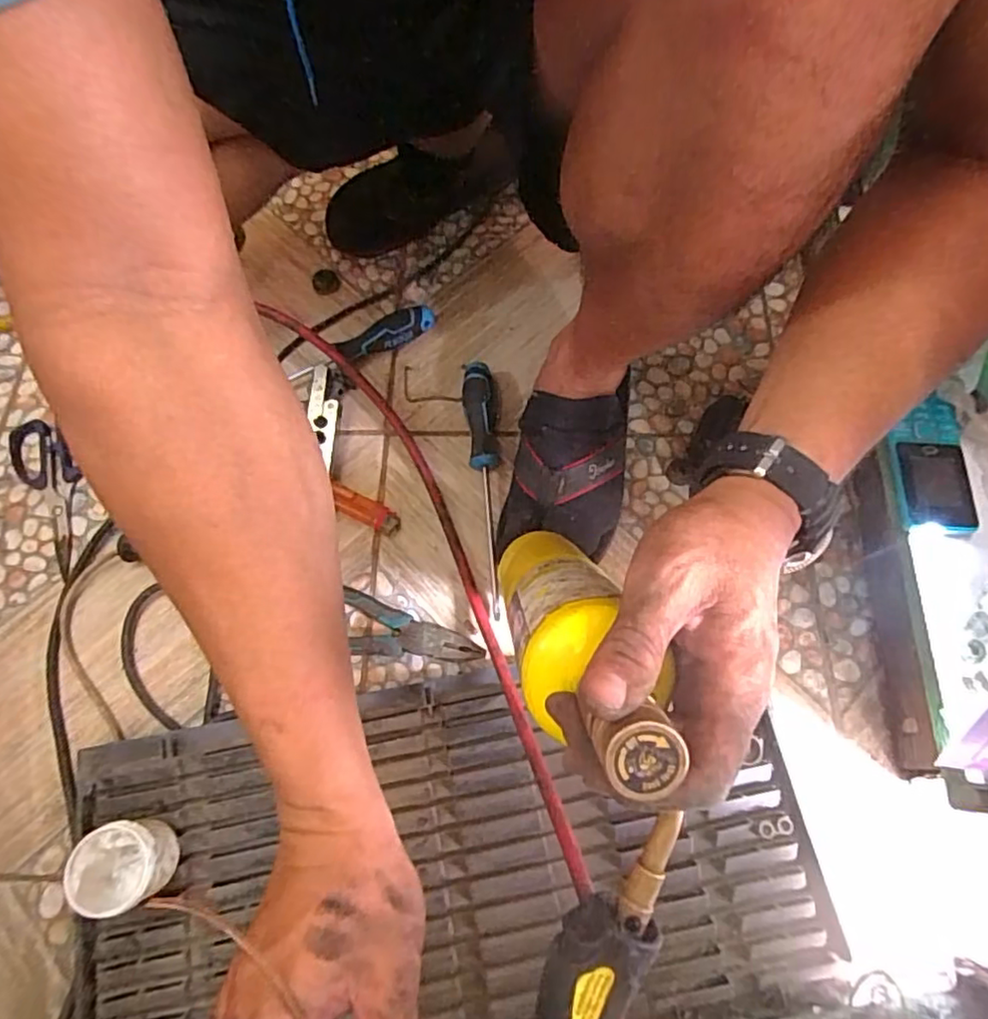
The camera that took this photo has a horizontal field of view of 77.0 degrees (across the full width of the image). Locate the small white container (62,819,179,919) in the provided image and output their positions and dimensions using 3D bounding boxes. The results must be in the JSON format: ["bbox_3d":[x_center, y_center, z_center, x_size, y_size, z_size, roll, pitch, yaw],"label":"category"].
[{"bbox_3d":[-0.255,0.248,0.435,0.061,0.064,0.058,-6,69,-1],"label":"small white container"}]

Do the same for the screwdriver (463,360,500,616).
[{"bbox_3d":[-0.011,-0.028,0.588,0.033,0.033,0.254,-2,69,0],"label":"screwdriver"}]

